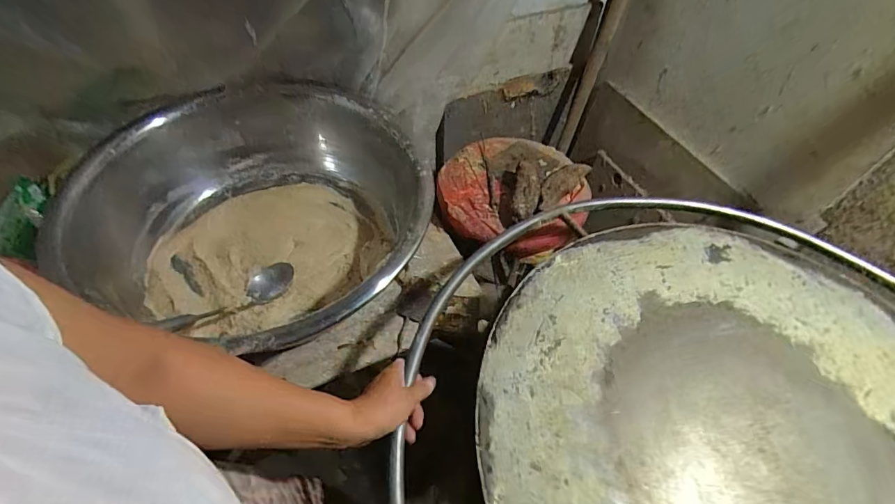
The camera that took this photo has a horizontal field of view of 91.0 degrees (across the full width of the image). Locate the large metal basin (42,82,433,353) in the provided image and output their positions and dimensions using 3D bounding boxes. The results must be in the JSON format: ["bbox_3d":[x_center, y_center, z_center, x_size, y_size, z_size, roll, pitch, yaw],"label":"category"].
[{"bbox_3d":[-0.336,-0.080,0.830,0.617,0.186,0.554,18,52,9],"label":"large metal basin"}]

